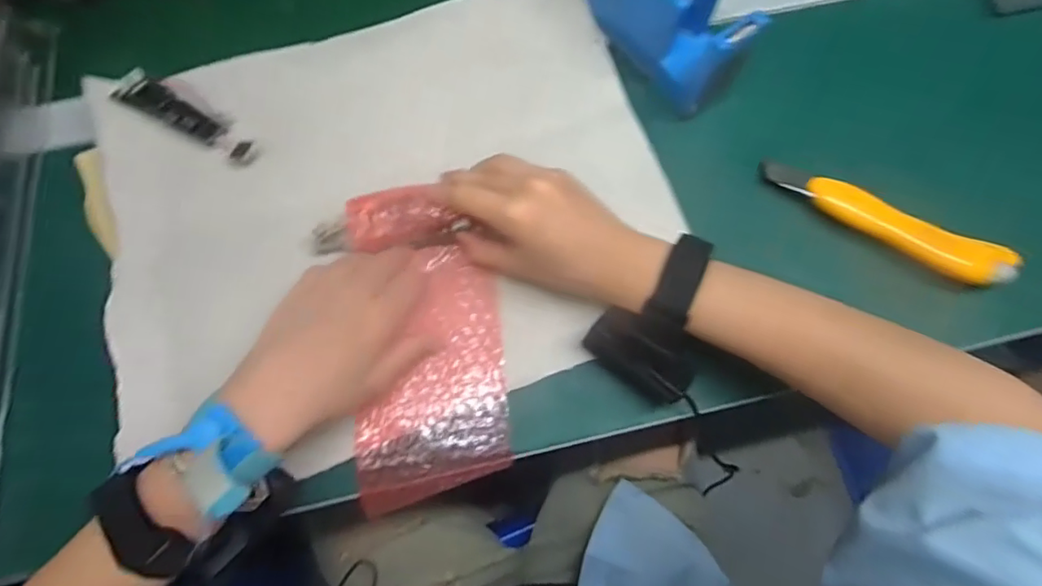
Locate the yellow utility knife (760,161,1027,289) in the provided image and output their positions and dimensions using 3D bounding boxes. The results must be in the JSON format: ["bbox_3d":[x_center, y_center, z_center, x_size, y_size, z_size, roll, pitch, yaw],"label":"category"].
[{"bbox_3d":[0.257,-0.052,0.395,0.175,0.025,0.025,30,76,8],"label":"yellow utility knife"}]

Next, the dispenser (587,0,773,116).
[{"bbox_3d":[0.109,-0.207,0.413,0.051,0.069,0.129,-36,77,-10],"label":"dispenser"}]

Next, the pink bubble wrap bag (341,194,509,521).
[{"bbox_3d":[-0.060,0.035,0.376,0.096,0.031,0.205,-3,82,-1],"label":"pink bubble wrap bag"}]

